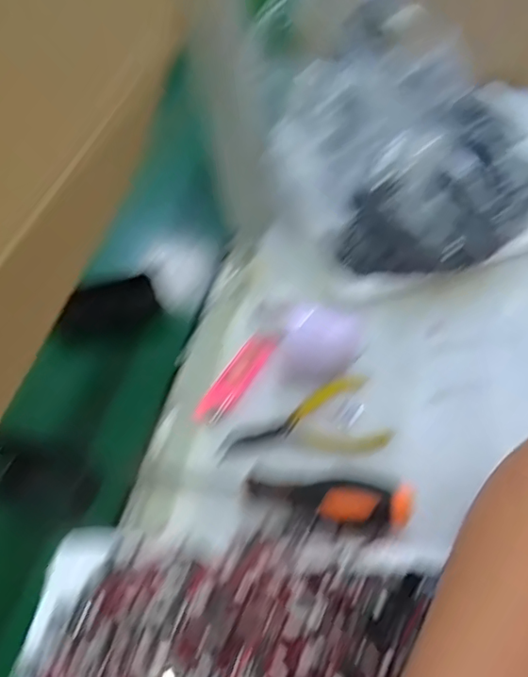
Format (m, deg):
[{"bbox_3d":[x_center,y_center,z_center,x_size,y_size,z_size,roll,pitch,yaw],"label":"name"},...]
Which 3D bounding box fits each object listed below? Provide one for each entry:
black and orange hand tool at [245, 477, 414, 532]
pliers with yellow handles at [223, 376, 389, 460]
[{"bbox_3d":[0.038,0.098,0.350,0.102,0.017,0.032,2,48,25],"label":"black and orange hand tool"},{"bbox_3d":[0.026,0.065,0.395,0.114,0.016,0.059,-16,47,-3],"label":"pliers with yellow handles"}]

